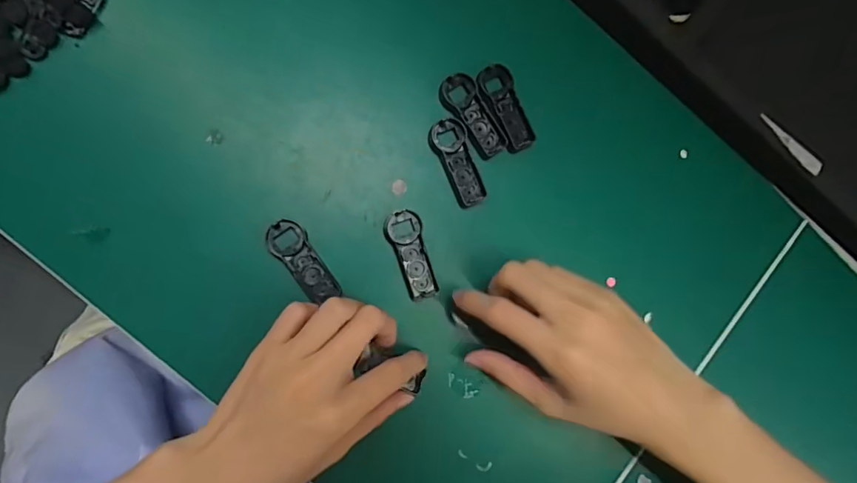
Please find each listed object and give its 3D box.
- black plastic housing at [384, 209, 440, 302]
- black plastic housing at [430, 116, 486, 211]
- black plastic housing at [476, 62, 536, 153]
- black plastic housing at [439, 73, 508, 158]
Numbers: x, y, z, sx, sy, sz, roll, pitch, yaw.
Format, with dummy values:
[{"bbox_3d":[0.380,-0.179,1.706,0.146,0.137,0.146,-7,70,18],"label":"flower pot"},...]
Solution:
[{"bbox_3d":[-0.009,0.008,0.290,0.022,0.004,0.054,-21,91,-11],"label":"black plastic housing"},{"bbox_3d":[0.019,-0.049,0.298,0.021,0.006,0.055,-25,92,-11],"label":"black plastic housing"},{"bbox_3d":[0.049,-0.085,0.302,0.021,0.009,0.055,-22,91,-11],"label":"black plastic housing"},{"bbox_3d":[0.027,-0.079,0.299,0.020,0.009,0.056,-32,93,-11],"label":"black plastic housing"}]

